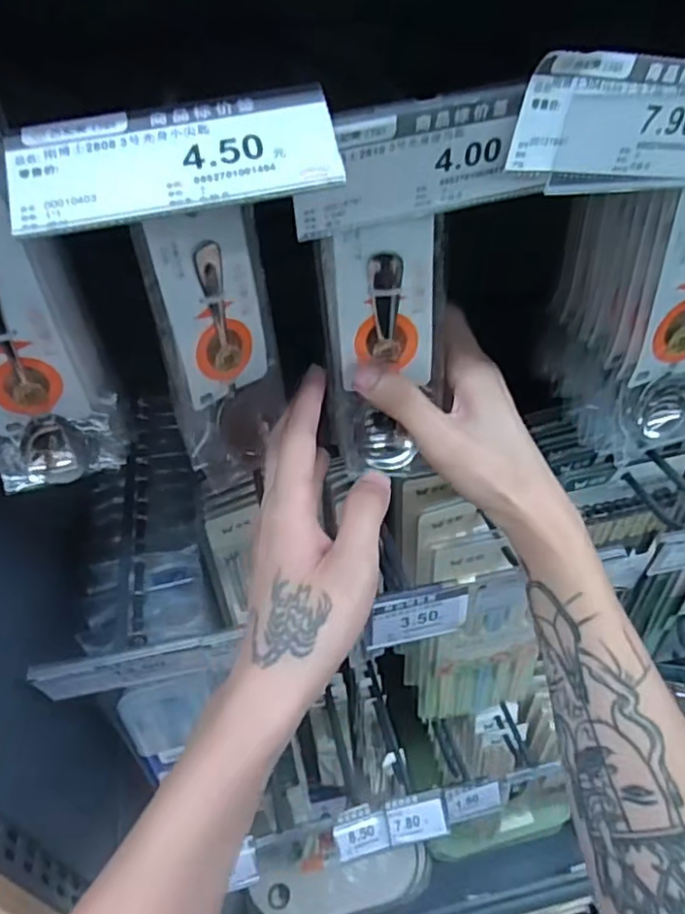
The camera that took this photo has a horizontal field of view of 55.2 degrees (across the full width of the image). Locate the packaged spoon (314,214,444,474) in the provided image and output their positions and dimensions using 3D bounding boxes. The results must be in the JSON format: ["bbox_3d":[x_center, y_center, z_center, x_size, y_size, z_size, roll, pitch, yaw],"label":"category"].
[{"bbox_3d":[0.022,-0.056,0.362,0.066,0.146,0.029,0,34,-1],"label":"packaged spoon"}]

